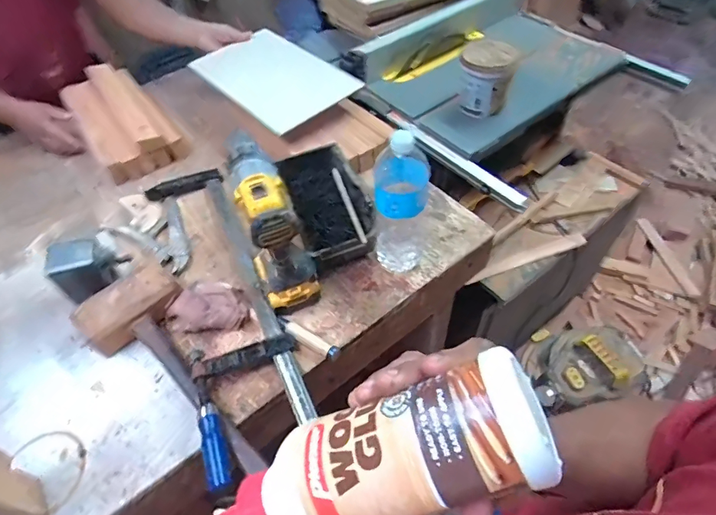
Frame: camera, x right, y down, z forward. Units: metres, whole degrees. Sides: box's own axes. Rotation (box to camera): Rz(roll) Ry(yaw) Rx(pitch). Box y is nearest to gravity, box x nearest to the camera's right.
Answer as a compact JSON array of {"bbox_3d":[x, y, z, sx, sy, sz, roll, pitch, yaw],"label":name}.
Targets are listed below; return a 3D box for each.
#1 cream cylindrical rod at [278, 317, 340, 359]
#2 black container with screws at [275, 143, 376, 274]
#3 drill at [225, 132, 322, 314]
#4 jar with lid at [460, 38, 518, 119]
[{"bbox_3d":[-0.077,0.122,0.670,0.114,0.015,0.021,26,58,22],"label":"cream cylindrical rod"},{"bbox_3d":[-0.059,-0.092,0.785,0.129,0.094,0.230,-18,53,-10],"label":"black container with screws"},{"bbox_3d":[-0.119,-0.034,0.640,0.086,0.241,0.168,-18,53,-10],"label":"drill"},{"bbox_3d":[0.277,-0.384,0.946,0.109,0.148,0.087,14,54,14],"label":"jar with lid"}]

